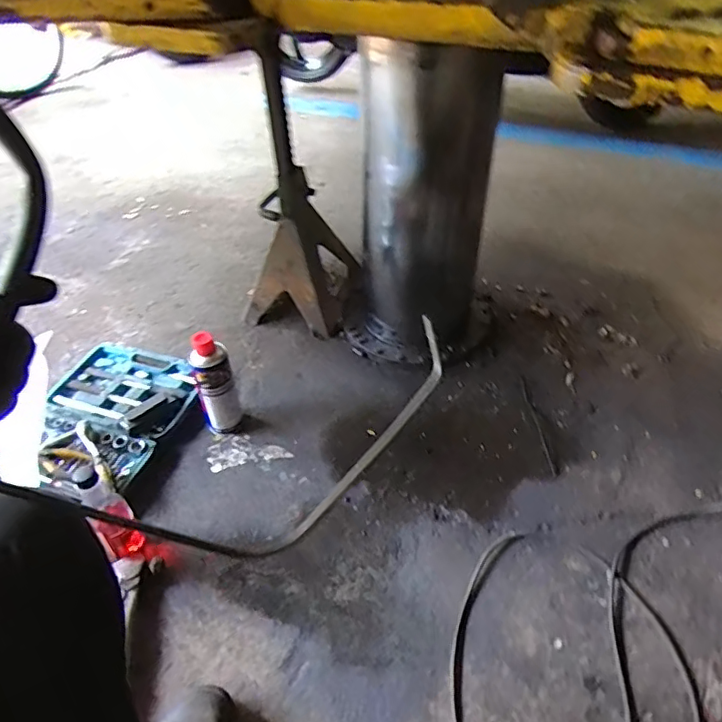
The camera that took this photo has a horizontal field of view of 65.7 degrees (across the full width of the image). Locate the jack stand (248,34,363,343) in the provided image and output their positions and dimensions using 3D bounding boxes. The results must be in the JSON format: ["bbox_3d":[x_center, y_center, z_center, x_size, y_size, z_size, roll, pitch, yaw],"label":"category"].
[{"bbox_3d":[-0.140,-0.297,1.068,0.250,0.531,0.201,-10,43,-6],"label":"jack stand"}]

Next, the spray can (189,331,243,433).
[{"bbox_3d":[-0.264,0.036,1.005,0.068,0.211,0.081,-20,45,-17],"label":"spray can"}]

